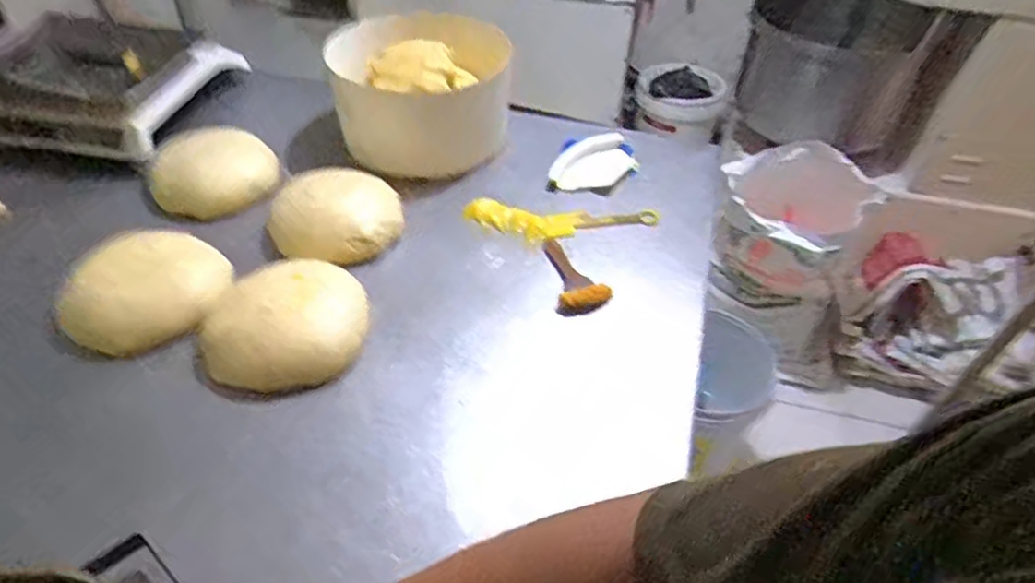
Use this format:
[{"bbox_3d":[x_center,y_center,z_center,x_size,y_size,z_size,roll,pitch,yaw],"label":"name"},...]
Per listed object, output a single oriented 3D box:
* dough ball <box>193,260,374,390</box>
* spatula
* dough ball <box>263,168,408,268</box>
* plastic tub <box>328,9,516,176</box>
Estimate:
[{"bbox_3d":[-0.268,0.034,0.755,0.182,0.074,0.159,-6,43,-7],"label":"dough ball"},{"bbox_3d":[0.063,-0.099,0.929,0.275,0.020,0.074,2,43,2],"label":"spatula"},{"bbox_3d":[-0.247,-0.111,0.886,0.177,0.062,0.175,0,43,0],"label":"dough ball"},{"bbox_3d":[-0.149,-0.351,1.091,0.268,0.169,0.314,3,43,3],"label":"plastic tub"}]

